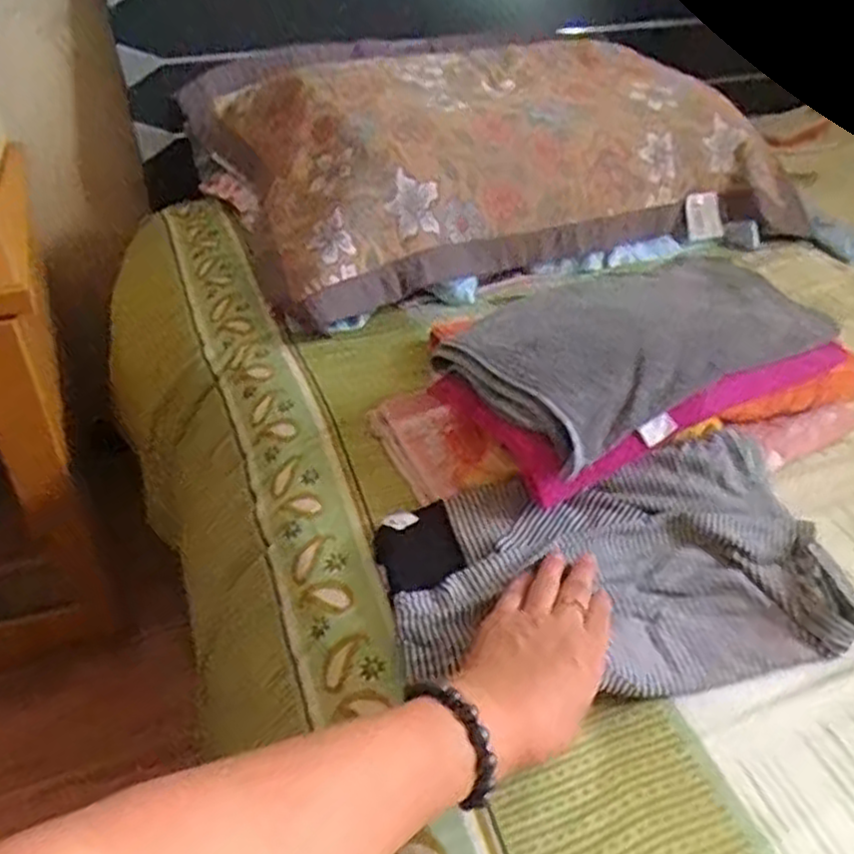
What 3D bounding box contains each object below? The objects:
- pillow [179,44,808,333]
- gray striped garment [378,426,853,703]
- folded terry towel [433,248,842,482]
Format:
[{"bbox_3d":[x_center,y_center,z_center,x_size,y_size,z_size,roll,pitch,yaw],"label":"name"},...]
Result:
[{"bbox_3d":[0.089,-0.348,0.984,0.675,0.175,0.379,-17,42,-19],"label":"pillow"},{"bbox_3d":[0.131,0.097,0.551,0.306,0.050,0.191,-6,39,-7],"label":"gray striped garment"},{"bbox_3d":[0.188,-0.084,0.667,0.322,0.049,0.176,-23,44,-28],"label":"folded terry towel"}]

